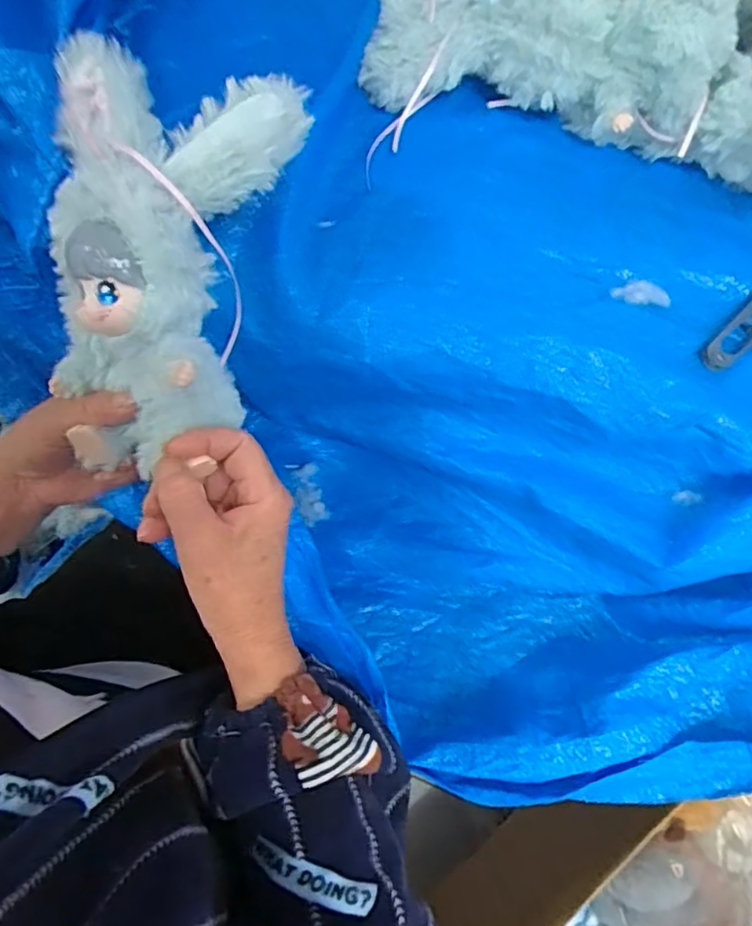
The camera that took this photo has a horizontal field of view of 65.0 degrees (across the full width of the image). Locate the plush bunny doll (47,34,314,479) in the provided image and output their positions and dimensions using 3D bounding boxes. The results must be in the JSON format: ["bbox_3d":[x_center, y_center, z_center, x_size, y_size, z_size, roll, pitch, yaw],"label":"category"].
[{"bbox_3d":[-0.128,-0.115,0.312,0.140,0.077,0.194,14,72,2],"label":"plush bunny doll"}]

